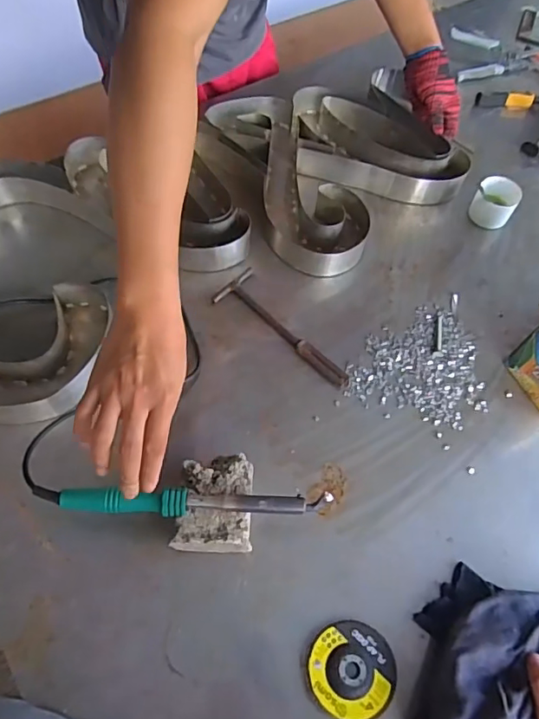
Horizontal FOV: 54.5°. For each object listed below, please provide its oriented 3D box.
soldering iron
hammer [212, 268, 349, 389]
[{"bbox_3d":[-0.085,0.146,0.537,0.296,0.026,0.028,-1,59,-3],"label":"soldering iron"},{"bbox_3d":[0.026,-0.042,0.728,0.222,0.014,0.072,39,65,19],"label":"hammer"}]

